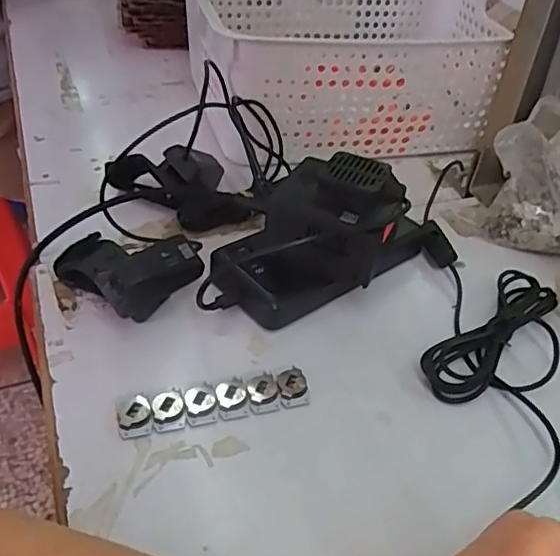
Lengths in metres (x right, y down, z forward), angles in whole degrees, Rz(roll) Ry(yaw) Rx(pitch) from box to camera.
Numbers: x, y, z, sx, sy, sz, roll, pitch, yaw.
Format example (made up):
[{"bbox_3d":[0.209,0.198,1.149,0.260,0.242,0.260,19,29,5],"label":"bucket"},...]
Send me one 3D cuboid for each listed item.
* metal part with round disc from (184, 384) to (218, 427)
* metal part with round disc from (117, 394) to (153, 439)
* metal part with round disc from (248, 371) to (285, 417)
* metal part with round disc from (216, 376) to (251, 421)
[{"bbox_3d":[-0.044,0.070,0.332,0.017,0.005,0.023,-9,42,-17],"label":"metal part with round disc"},{"bbox_3d":[-0.079,0.075,0.323,0.017,0.008,0.024,-7,41,-14],"label":"metal part with round disc"},{"bbox_3d":[-0.010,0.065,0.341,0.018,0.007,0.026,-7,41,-15],"label":"metal part with round disc"},{"bbox_3d":[-0.028,0.068,0.337,0.018,0.006,0.025,-9,42,-17],"label":"metal part with round disc"}]

